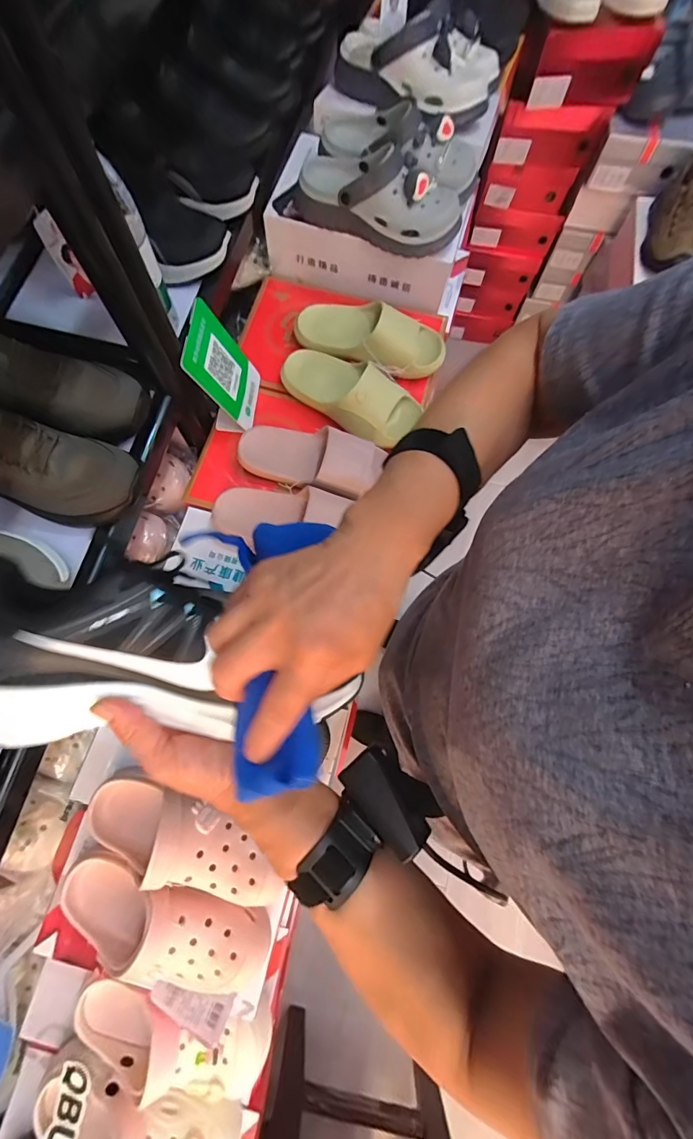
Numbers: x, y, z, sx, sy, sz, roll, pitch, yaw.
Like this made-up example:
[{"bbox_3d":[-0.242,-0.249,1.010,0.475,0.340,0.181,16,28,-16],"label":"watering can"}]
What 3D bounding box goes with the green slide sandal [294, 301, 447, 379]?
[{"bbox_3d":[0.038,-0.380,0.696,0.243,0.072,0.097,15,74,3],"label":"green slide sandal"}]

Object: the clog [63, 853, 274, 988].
[{"bbox_3d":[-0.211,0.397,0.486,0.240,0.098,0.094,19,74,4],"label":"clog"}]

